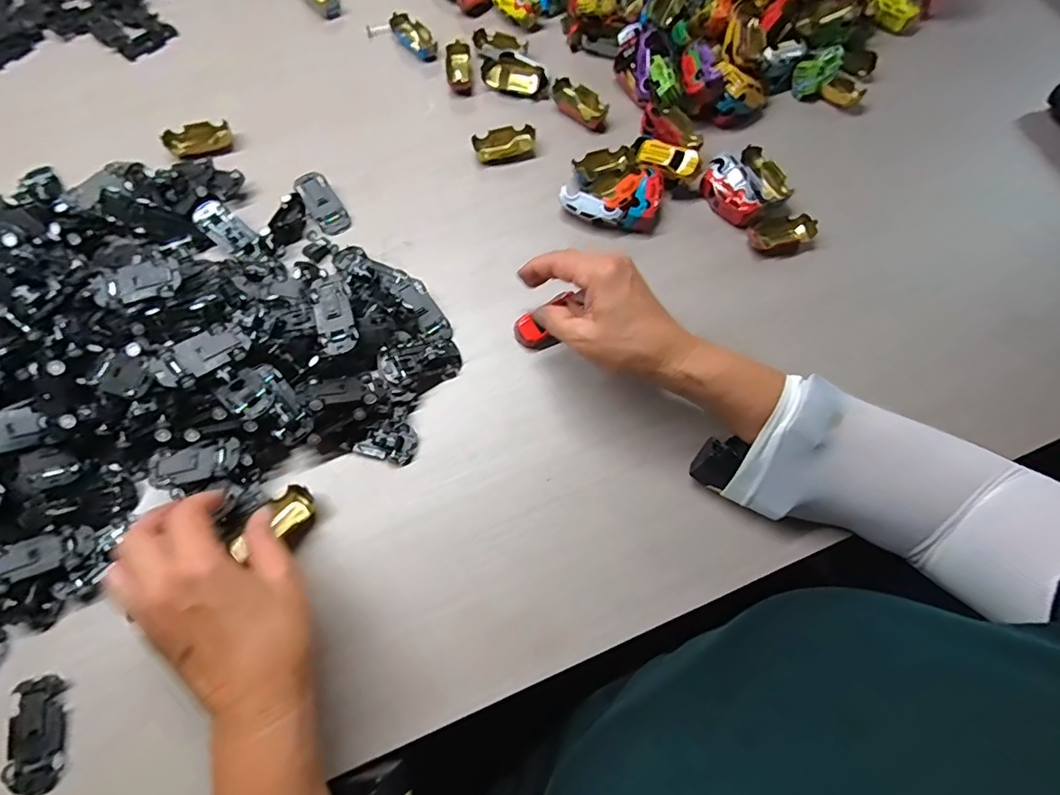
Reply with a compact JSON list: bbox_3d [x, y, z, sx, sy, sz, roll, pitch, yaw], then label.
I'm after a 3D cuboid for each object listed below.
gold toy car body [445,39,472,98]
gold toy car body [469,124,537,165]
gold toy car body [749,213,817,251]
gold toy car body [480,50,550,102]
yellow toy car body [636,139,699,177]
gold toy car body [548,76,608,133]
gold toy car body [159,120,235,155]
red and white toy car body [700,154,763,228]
[{"bbox_3d":[-0.079,-0.363,0.570,0.027,0.019,0.059,-4,68,-3],"label":"gold toy car body"},{"bbox_3d":[-0.026,-0.260,0.531,0.063,0.016,0.034,-11,69,-7],"label":"gold toy car body"},{"bbox_3d":[0.237,-0.154,0.491,0.064,0.022,0.036,-13,69,-7],"label":"gold toy car body"},{"bbox_3d":[-0.015,-0.347,0.559,0.078,0.028,0.026,26,69,9],"label":"gold toy car body"},{"bbox_3d":[0.133,-0.233,0.500,0.063,0.017,0.025,30,69,25],"label":"yellow toy car body"},{"bbox_3d":[0.054,-0.312,0.553,0.034,0.019,0.069,-35,73,-15],"label":"gold toy car body"},{"bbox_3d":[-0.335,-0.260,0.523,0.061,0.015,0.028,-15,69,-8],"label":"gold toy car body"},{"bbox_3d":[0.194,-0.197,0.501,0.033,0.038,0.069,-37,74,-15],"label":"red and white toy car body"}]

